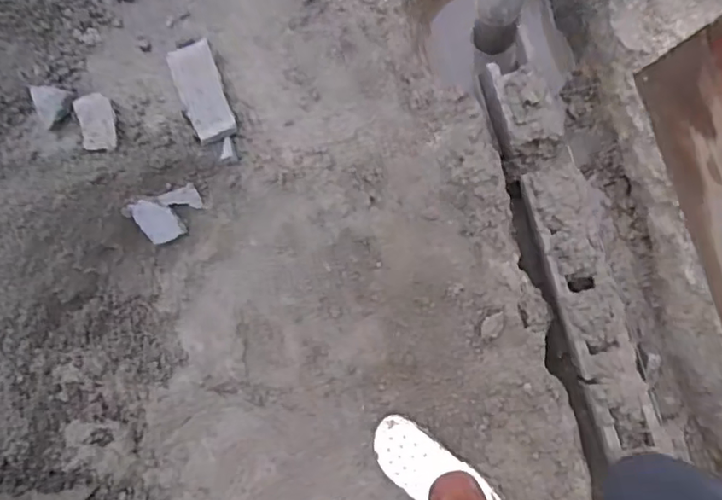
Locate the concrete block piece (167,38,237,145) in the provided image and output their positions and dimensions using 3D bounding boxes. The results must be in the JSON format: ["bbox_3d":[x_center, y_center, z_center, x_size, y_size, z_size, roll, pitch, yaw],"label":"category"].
[{"bbox_3d":[-0.322,-0.315,1.171,0.091,0.044,0.205,-22,85,8],"label":"concrete block piece"}]

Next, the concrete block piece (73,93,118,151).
[{"bbox_3d":[-0.549,-0.263,1.215,0.072,0.028,0.125,-13,81,-11],"label":"concrete block piece"}]

